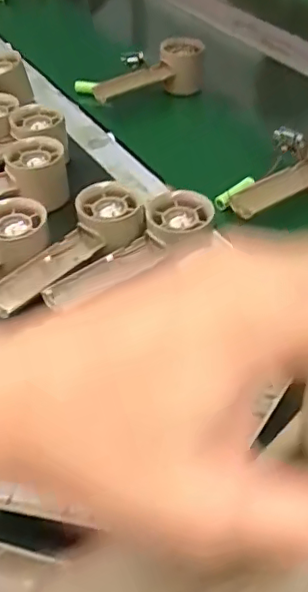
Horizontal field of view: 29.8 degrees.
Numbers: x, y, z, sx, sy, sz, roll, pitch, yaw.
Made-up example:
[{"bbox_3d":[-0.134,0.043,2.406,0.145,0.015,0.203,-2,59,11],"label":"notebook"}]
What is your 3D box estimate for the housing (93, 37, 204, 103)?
[{"bbox_3d":[-0.007,-0.278,0.740,0.145,0.069,0.044,-27,50,-22],"label":"housing"}]

